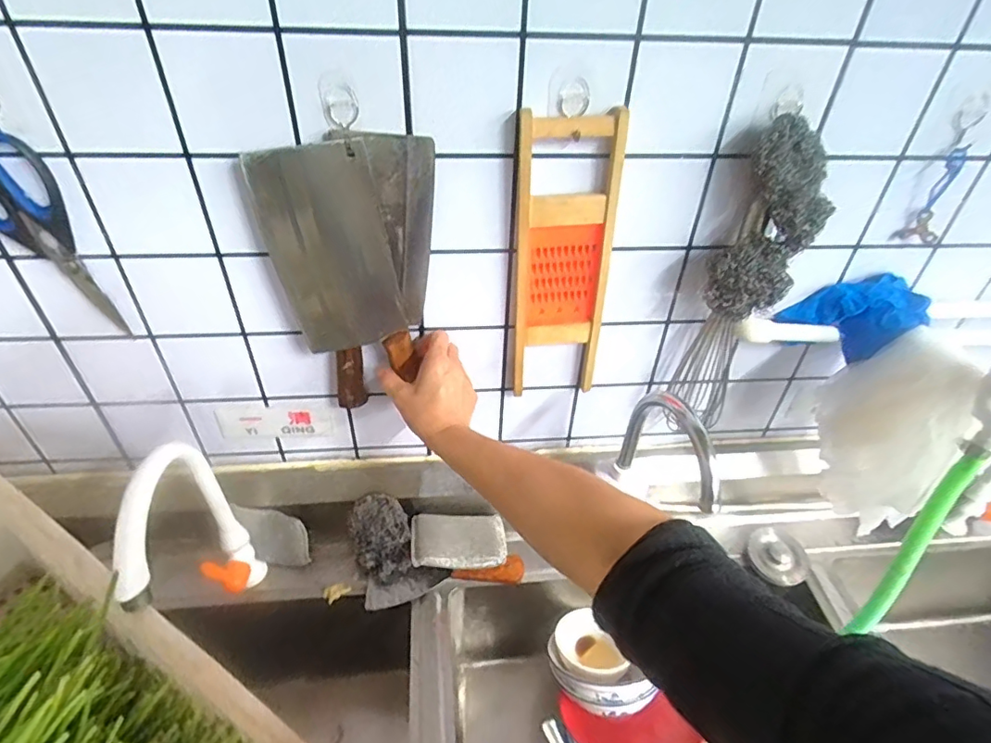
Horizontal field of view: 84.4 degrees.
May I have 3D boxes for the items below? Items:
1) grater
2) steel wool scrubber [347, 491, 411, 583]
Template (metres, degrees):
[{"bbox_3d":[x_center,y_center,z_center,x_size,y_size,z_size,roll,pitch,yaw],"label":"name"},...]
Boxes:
[{"bbox_3d":[0.071,-0.106,0.594,0.104,0.315,0.020,-6,43,-4],"label":"grater"},{"bbox_3d":[-0.153,0.221,0.729,0.080,0.069,0.090,-11,41,-16],"label":"steel wool scrubber"}]

